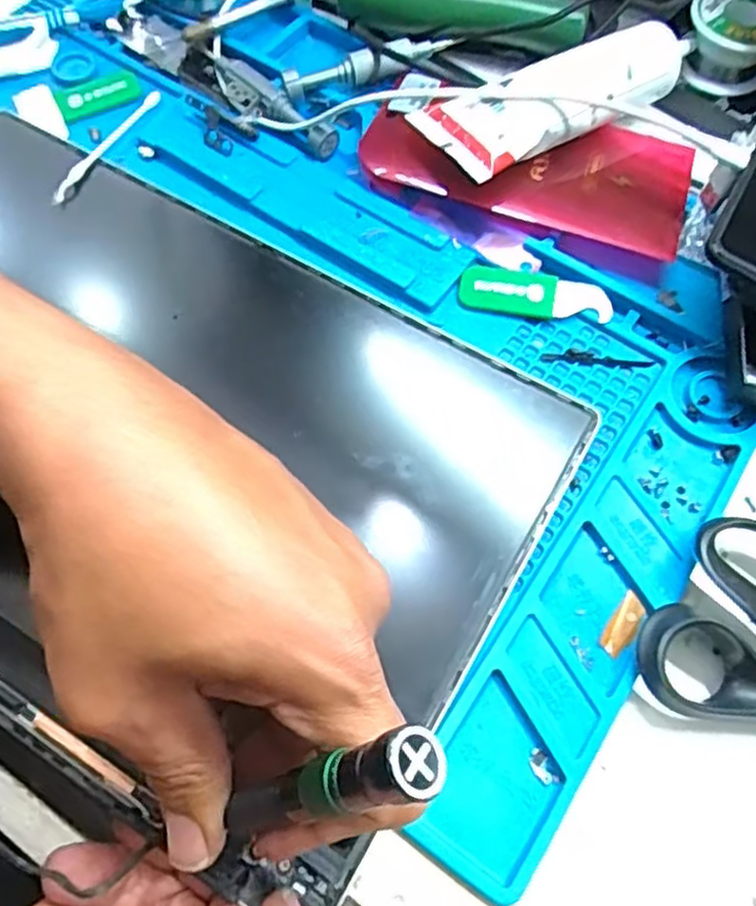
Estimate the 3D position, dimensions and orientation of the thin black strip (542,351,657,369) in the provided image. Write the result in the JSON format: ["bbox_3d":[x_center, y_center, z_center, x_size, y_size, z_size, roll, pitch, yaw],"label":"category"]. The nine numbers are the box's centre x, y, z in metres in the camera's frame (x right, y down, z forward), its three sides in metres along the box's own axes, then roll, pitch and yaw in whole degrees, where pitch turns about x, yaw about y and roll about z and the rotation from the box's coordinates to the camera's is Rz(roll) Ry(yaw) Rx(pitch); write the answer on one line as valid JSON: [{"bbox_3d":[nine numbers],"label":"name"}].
[{"bbox_3d":[0.101,-0.043,0.327,0.050,0.004,0.007,5,66,1],"label":"thin black strip"}]

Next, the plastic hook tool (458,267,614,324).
[{"bbox_3d":[0.074,-0.075,0.336,0.070,0.005,0.023,7,66,2],"label":"plastic hook tool"}]

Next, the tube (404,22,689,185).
[{"bbox_3d":[0.096,-0.178,0.361,0.155,0.035,0.053,-29,70,-13],"label":"tube"}]

